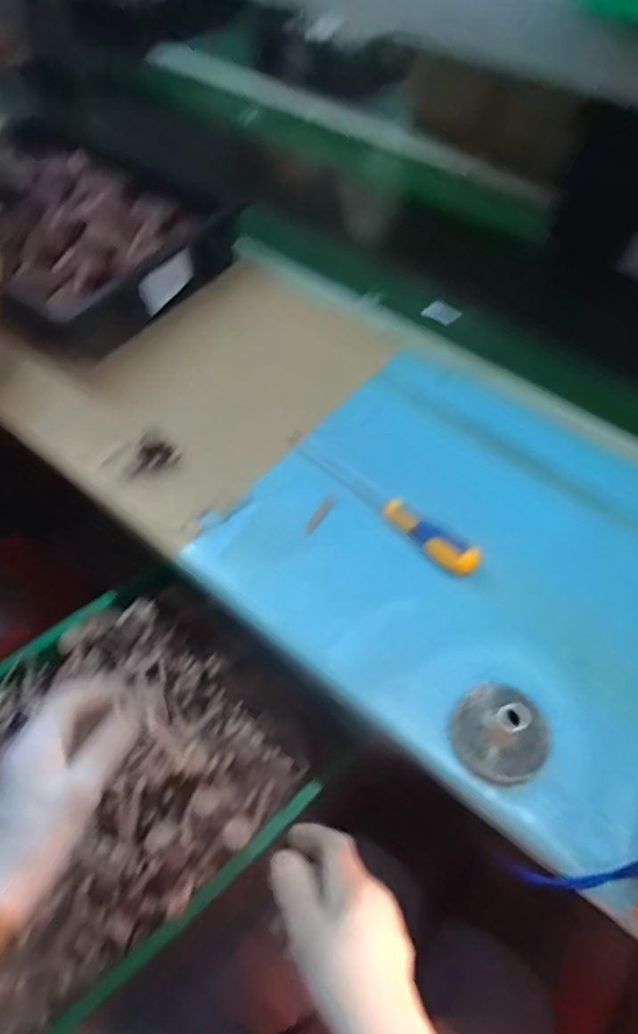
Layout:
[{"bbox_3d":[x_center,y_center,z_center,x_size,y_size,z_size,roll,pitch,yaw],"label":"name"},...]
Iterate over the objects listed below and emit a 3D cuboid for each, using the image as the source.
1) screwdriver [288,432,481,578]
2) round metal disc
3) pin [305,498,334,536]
[{"bbox_3d":[0.059,-0.024,0.626,0.029,0.031,0.259,-39,64,-21],"label":"screwdriver"},{"bbox_3d":[0.154,0.179,0.492,0.077,0.064,0.076,-1,57,1],"label":"round metal disc"},{"bbox_3d":[0.000,0.000,0.629,0.011,0.004,0.048,26,62,18],"label":"pin"}]

